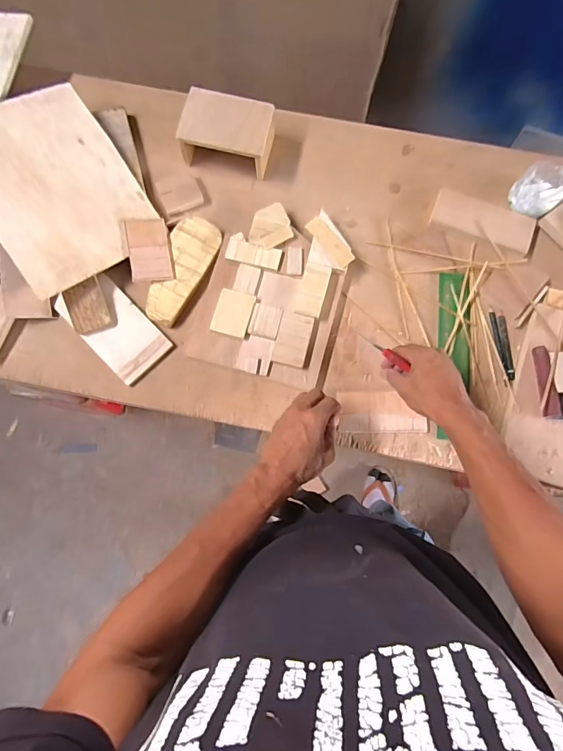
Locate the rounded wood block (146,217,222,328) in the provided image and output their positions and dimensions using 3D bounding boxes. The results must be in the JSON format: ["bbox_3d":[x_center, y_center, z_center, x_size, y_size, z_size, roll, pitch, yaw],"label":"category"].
[{"bbox_3d":[-0.152,-0.159,0.633,0.072,0.024,0.169,27,79,6],"label":"rounded wood block"}]

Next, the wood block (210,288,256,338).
[{"bbox_3d":[-0.069,-0.090,0.601,0.052,0.004,0.064,14,78,3],"label":"wood block"}]

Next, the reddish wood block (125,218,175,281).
[{"bbox_3d":[-0.195,-0.185,0.616,0.058,0.009,0.091,-8,87,-15],"label":"reddish wood block"}]

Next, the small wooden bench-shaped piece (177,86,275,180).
[{"bbox_3d":[-0.083,-0.374,0.646,0.131,0.063,0.098,13,78,3],"label":"small wooden bench-shaped piece"}]

